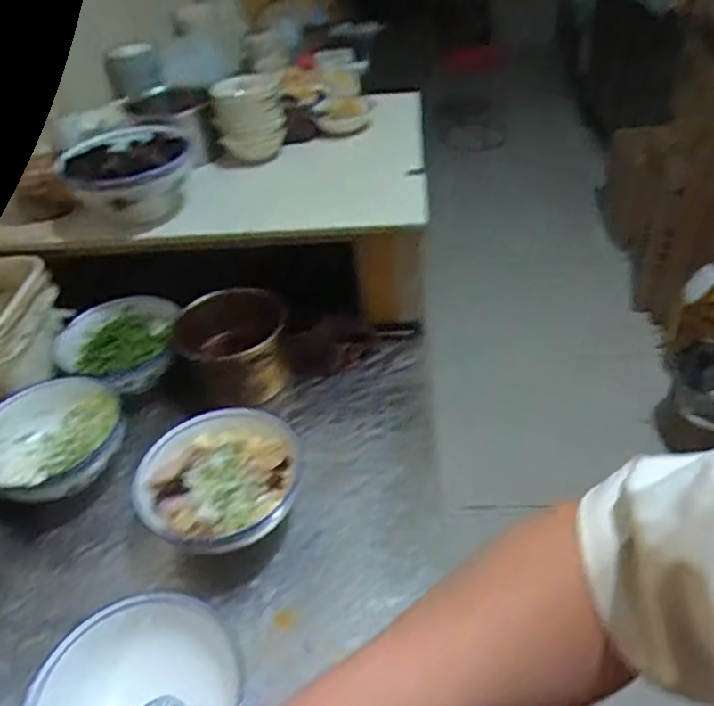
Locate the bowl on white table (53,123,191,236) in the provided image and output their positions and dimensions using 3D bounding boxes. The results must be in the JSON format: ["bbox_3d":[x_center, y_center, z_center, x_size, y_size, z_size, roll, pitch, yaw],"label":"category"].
[{"bbox_3d":[-0.347,-0.263,0.984,0.184,0.113,0.179,-4,39,3],"label":"bowl on white table"}]

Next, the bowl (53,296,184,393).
[{"bbox_3d":[-0.378,-0.011,1.014,0.191,0.081,0.189,-9,39,-3],"label":"bowl"}]

